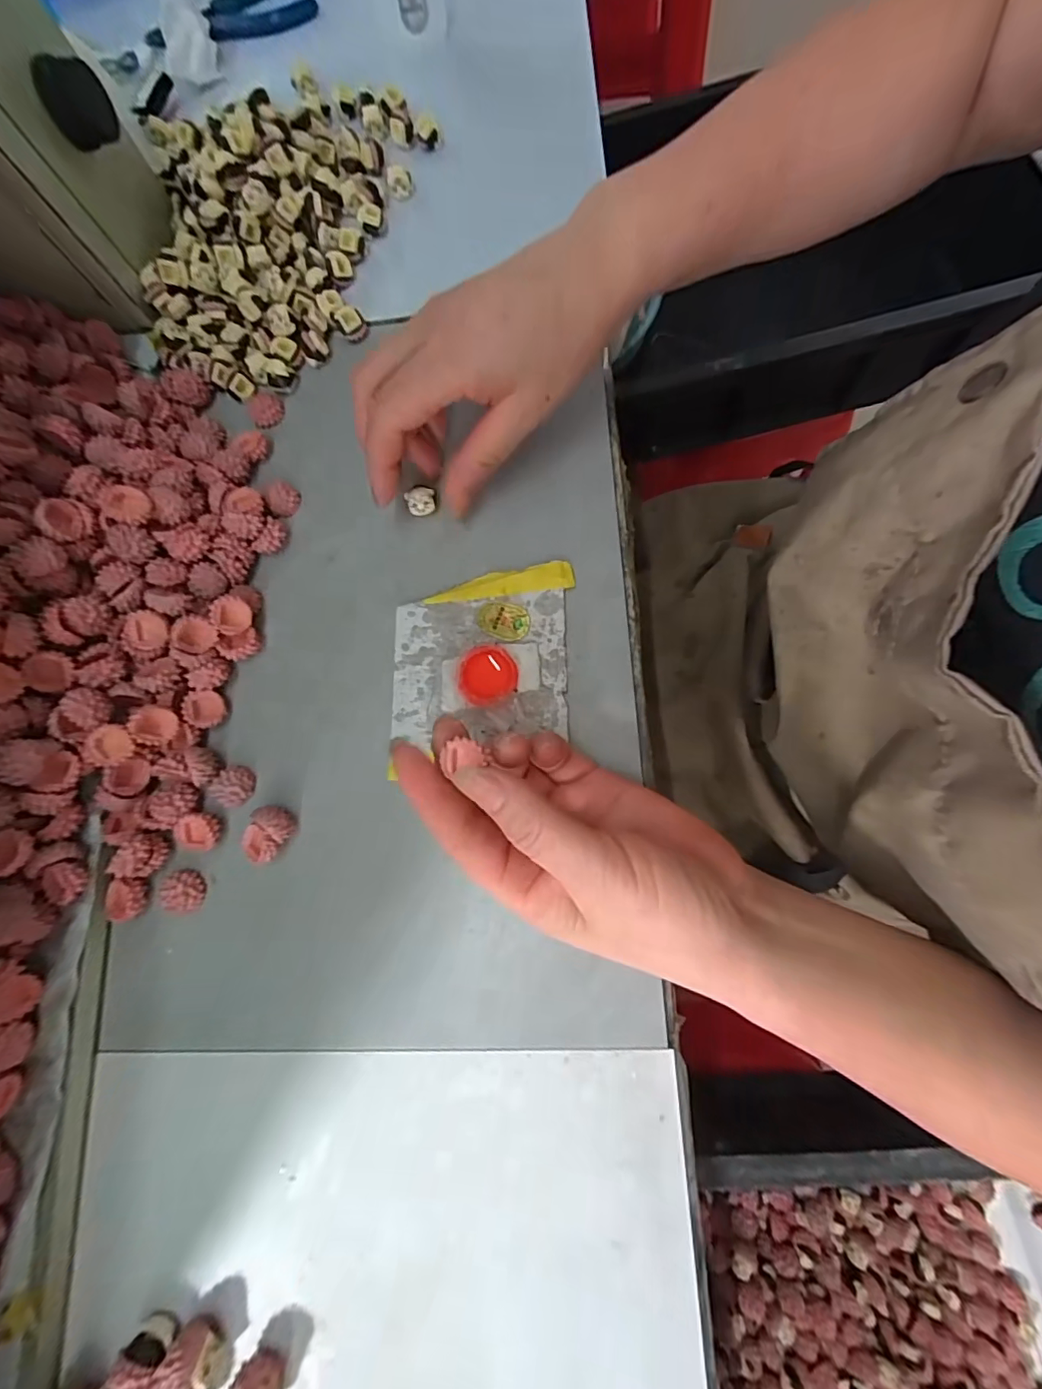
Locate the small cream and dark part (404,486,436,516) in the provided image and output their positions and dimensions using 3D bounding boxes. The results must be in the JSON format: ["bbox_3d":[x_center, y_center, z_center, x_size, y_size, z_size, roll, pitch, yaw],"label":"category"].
[{"bbox_3d":[-0.054,-0.106,0.276,0.015,0.012,0.013,-23,76,0],"label":"small cream and dark part"}]

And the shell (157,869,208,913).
[{"bbox_3d":[-0.165,0.096,0.247,0.016,0.011,0.020,-24,76,0],"label":"shell"}]

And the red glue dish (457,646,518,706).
[{"bbox_3d":[-0.017,-0.010,0.256,0.029,0.005,0.030,-1,77,5],"label":"red glue dish"}]

